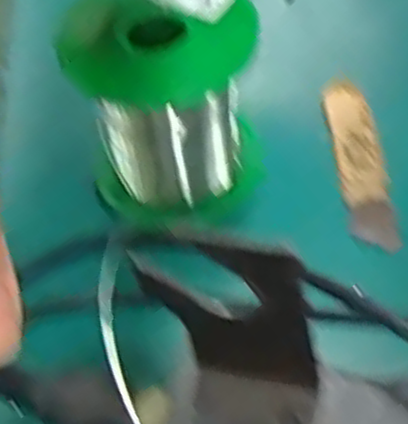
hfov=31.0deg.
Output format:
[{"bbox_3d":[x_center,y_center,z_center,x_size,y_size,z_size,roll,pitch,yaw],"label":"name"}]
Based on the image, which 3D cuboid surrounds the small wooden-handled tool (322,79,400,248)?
[{"bbox_3d":[0.063,-0.020,0.295,0.017,0.006,0.083,-5,54,0],"label":"small wooden-handled tool"}]

